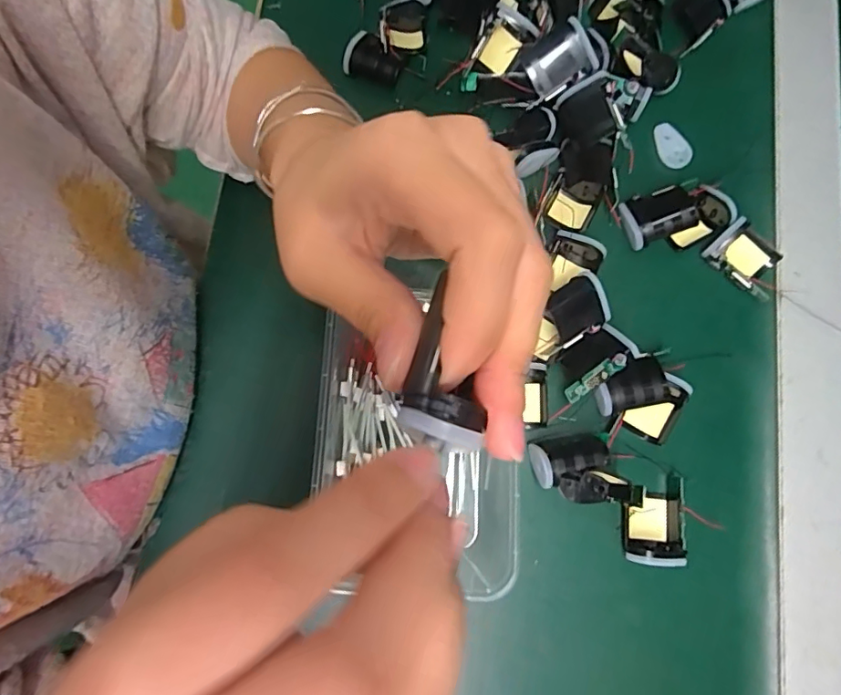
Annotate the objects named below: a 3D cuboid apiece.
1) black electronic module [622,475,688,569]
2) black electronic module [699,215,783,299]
[{"bbox_3d":[0.144,0.107,0.313,0.037,0.016,0.050,-1,78,0],"label":"black electronic module"},{"bbox_3d":[0.226,-0.062,0.350,0.049,0.014,0.038,44,81,8],"label":"black electronic module"}]

